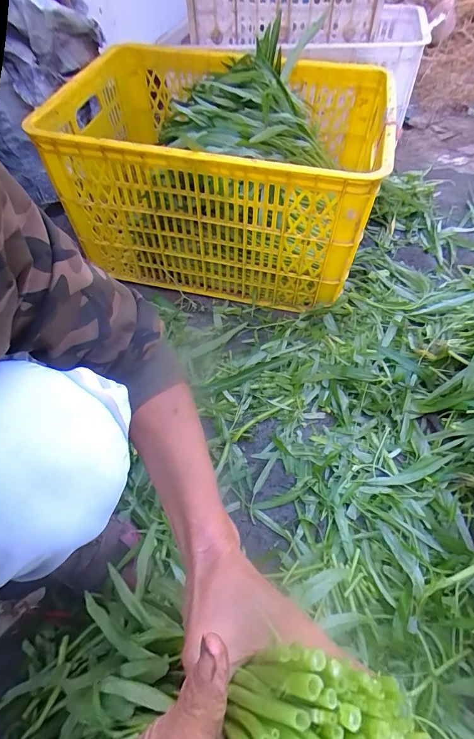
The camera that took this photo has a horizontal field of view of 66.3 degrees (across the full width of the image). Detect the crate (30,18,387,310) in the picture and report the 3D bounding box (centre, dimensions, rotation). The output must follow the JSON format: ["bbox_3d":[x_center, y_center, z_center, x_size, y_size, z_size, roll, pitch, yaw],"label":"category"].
[{"bbox_3d":[-0.019,-0.436,0.800,0.597,0.296,0.459,11,57,9],"label":"crate"}]

